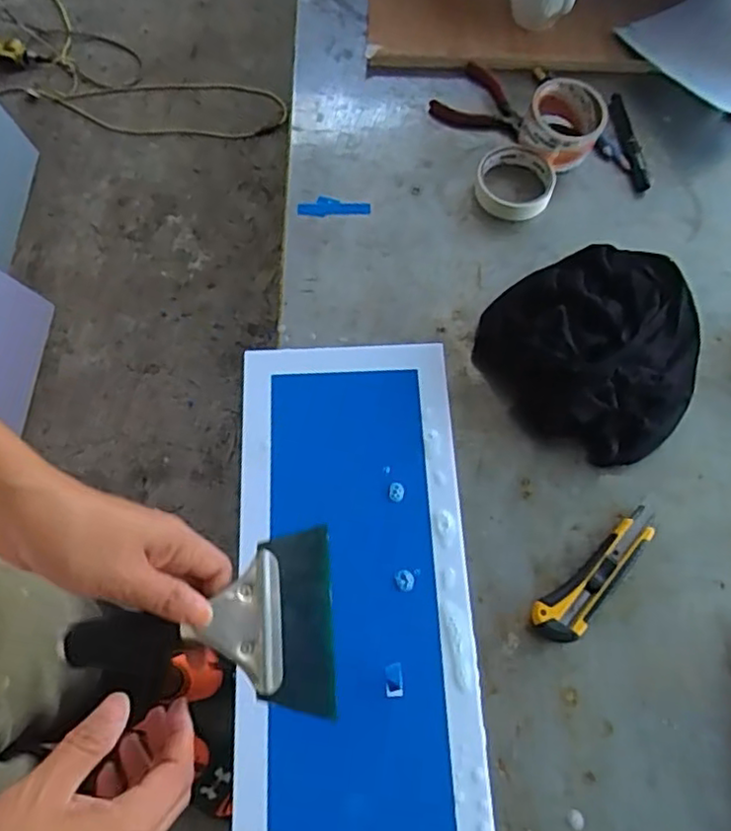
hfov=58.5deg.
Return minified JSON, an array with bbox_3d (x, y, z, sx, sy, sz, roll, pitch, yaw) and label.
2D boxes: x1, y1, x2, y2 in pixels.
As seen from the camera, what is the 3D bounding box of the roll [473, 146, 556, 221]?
[{"bbox_3d":[0.167,-0.261,0.735,0.087,0.027,0.080,0,67,0],"label":"roll"}]

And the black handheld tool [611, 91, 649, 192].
[{"bbox_3d":[0.308,-0.321,0.766,0.023,0.015,0.136,-9,68,-4],"label":"black handheld tool"}]

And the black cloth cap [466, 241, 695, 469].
[{"bbox_3d":[0.241,-0.079,0.647,0.236,0.055,0.208,-41,73,-16],"label":"black cloth cap"}]

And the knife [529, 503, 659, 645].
[{"bbox_3d":[0.204,0.142,0.569,0.143,0.018,0.039,-38,73,-15],"label":"knife"}]

